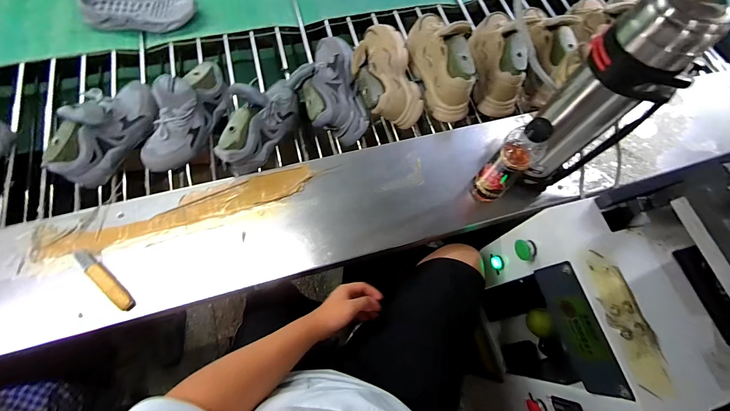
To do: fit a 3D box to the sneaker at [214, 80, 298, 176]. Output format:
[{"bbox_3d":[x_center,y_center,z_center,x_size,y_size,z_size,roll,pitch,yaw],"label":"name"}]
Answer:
[{"bbox_3d":[-0.227,-0.187,0.678,0.087,0.111,0.234,26,71,8],"label":"sneaker"}]

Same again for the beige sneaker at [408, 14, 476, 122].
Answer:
[{"bbox_3d":[0.182,-0.368,0.807,0.094,0.162,0.294,-13,71,-6],"label":"beige sneaker"}]

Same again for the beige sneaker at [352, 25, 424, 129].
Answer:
[{"bbox_3d":[0.045,-0.328,0.801,0.147,0.105,0.266,-12,71,-6],"label":"beige sneaker"}]

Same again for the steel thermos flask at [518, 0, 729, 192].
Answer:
[{"bbox_3d":[0.378,-0.159,0.545,0.104,0.375,0.115,-13,71,-6],"label":"steel thermos flask"}]

